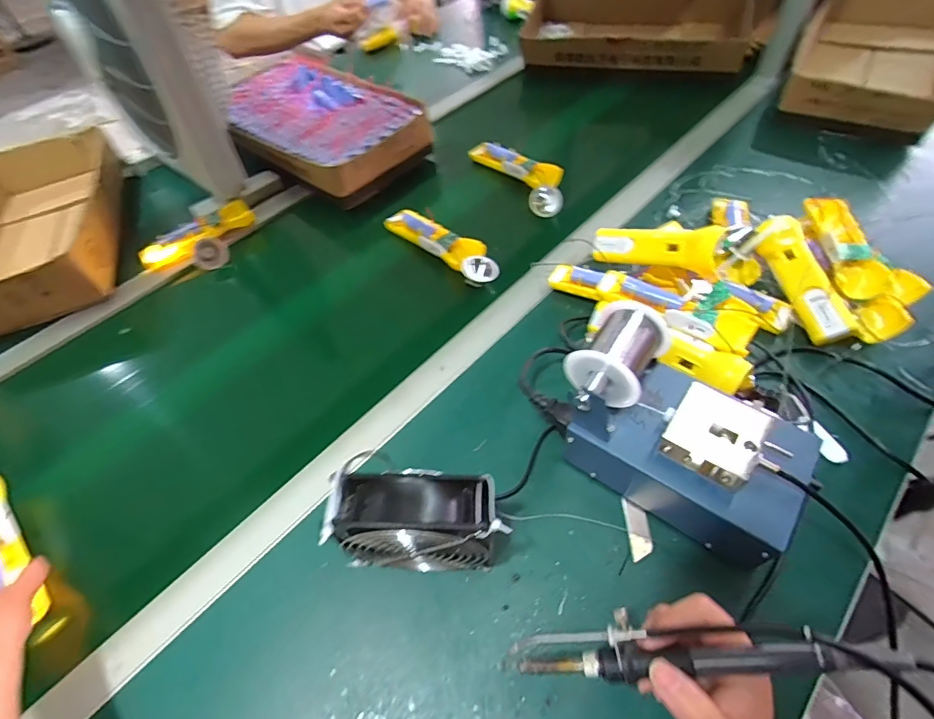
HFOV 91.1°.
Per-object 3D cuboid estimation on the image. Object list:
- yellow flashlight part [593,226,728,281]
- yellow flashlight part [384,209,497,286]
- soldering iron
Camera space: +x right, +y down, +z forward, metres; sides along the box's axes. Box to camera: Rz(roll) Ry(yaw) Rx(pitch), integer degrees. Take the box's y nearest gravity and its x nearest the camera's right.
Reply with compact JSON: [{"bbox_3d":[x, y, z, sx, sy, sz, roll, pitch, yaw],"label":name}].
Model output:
[{"bbox_3d":[0.228,-0.134,0.564,0.026,0.055,0.178,-35,30,-19],"label":"yellow flashlight part"},{"bbox_3d":[-0.034,-0.170,0.660,0.057,0.028,0.209,-39,60,-21],"label":"yellow flashlight part"},{"bbox_3d":[0.121,0.163,0.260,0.198,0.020,0.029,-17,50,24],"label":"soldering iron"}]

